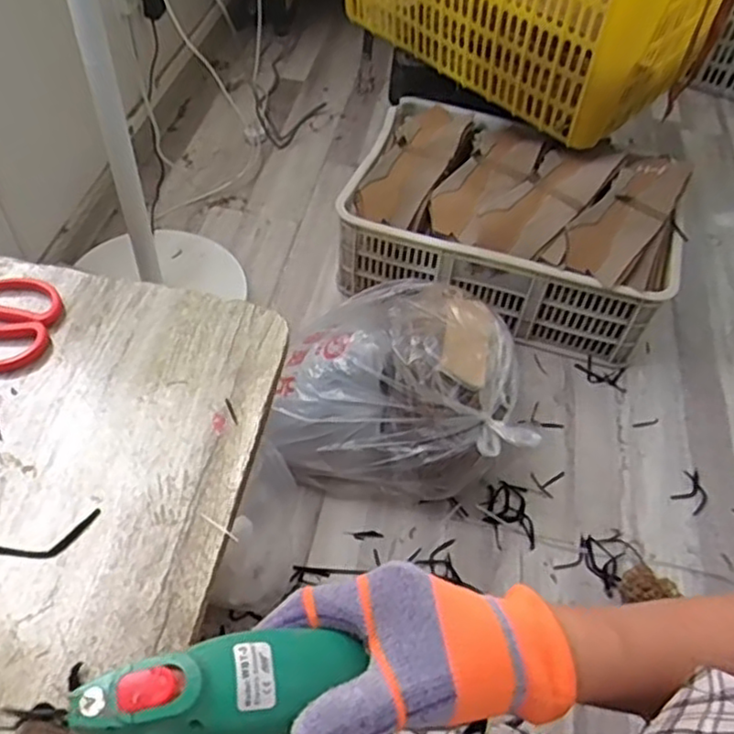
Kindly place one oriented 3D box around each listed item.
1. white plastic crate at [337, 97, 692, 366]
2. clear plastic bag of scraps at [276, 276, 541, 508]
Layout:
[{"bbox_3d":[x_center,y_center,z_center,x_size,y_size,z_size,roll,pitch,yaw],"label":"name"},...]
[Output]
[{"bbox_3d":[0.273,-0.292,1.312,0.592,0.203,0.404,18,54,10],"label":"white plastic crate"},{"bbox_3d":[0.058,-0.007,1.069,0.345,0.230,0.336,8,53,3],"label":"clear plastic bag of scraps"}]

